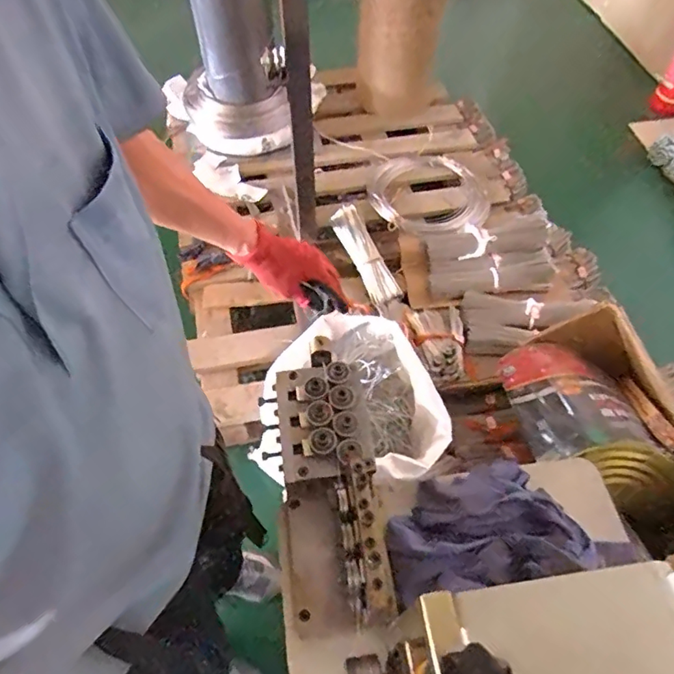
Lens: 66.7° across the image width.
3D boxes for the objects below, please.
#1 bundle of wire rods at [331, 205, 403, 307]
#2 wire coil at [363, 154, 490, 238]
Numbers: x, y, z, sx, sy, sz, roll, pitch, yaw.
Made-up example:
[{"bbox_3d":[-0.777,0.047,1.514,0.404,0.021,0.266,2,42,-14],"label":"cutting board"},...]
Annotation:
[{"bbox_3d":[0.074,-0.236,1.436,0.086,0.036,0.315,-22,73,-14],"label":"bundle of wire rods"},{"bbox_3d":[0.295,-0.480,1.643,0.386,0.065,0.410,0,56,0],"label":"wire coil"}]

